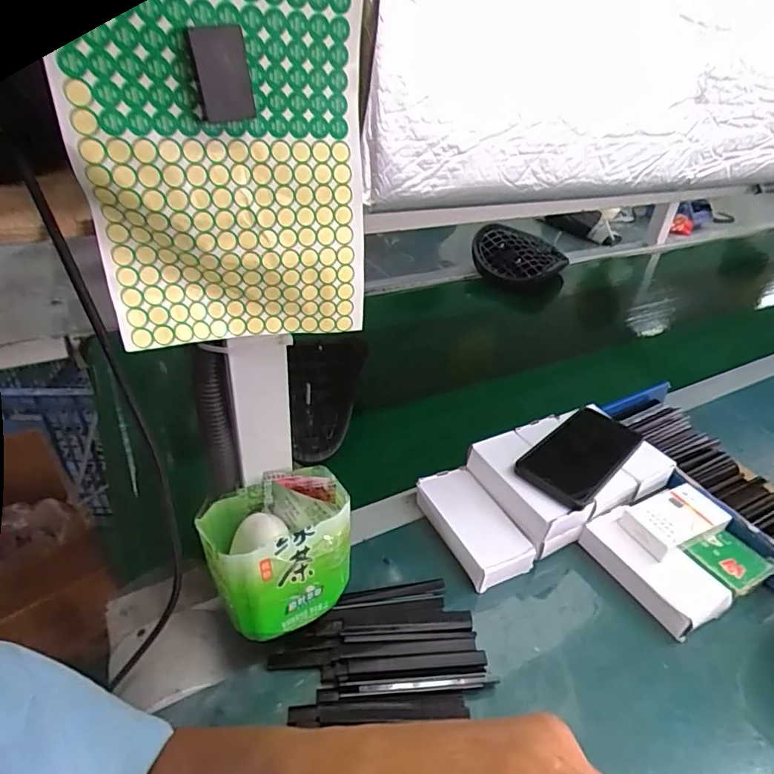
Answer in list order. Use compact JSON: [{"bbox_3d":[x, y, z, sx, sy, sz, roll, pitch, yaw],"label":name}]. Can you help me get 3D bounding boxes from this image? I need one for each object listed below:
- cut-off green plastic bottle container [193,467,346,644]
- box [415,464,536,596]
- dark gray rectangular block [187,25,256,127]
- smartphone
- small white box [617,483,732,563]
[{"bbox_3d":[-0.084,0.125,0.401,0.105,0.086,0.082,-12,38,-23],"label":"cut-off green plastic bottle container"},{"bbox_3d":[0.084,0.140,0.528,0.065,0.030,0.126,-12,38,-24],"label":"box"},{"bbox_3d":[-0.080,-0.152,0.252,0.027,0.039,0.006,-10,37,-20],"label":"dark gray rectangular block"},{"bbox_3d":[0.211,0.070,0.555,0.077,0.015,0.158,31,42,33],"label":"smartphone"},{"bbox_3d":[0.295,0.136,0.526,0.101,0.020,0.054,-12,38,-23],"label":"small white box"}]

